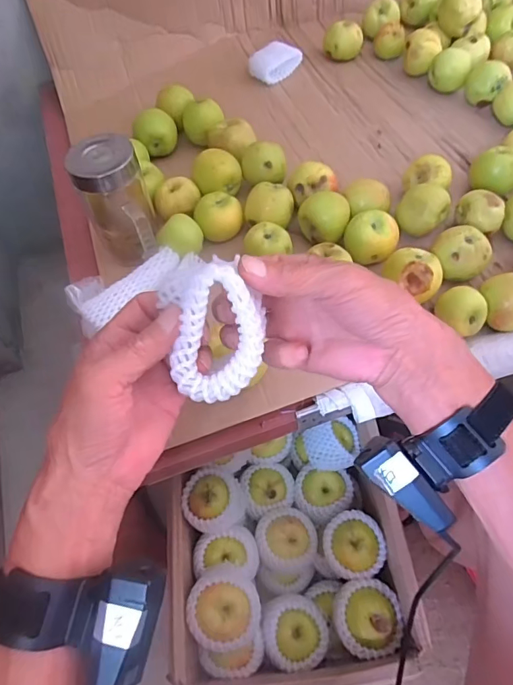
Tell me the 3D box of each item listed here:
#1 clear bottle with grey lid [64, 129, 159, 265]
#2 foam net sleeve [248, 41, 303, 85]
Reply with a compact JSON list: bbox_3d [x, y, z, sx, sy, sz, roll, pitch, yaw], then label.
[{"bbox_3d":[-0.155,-0.149,0.519,0.072,0.137,0.093,-17,59,-7],"label":"clear bottle with grey lid"},{"bbox_3d":[0.028,-0.471,0.755,0.065,0.038,0.075,37,68,22],"label":"foam net sleeve"}]

